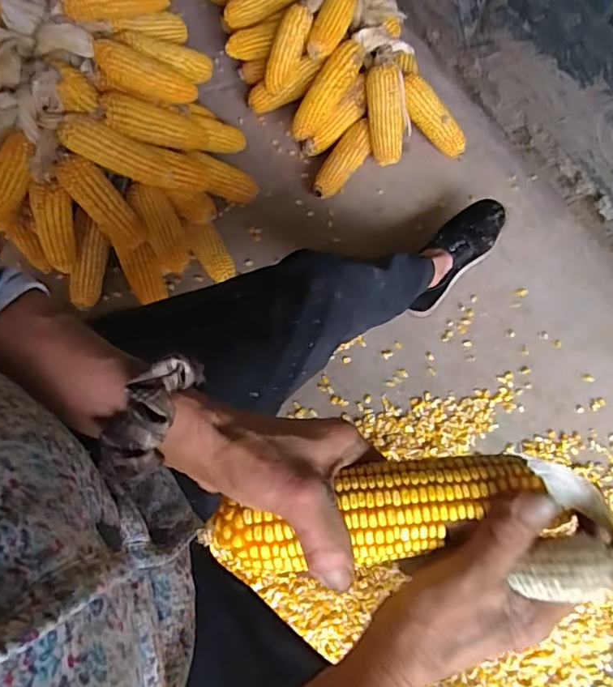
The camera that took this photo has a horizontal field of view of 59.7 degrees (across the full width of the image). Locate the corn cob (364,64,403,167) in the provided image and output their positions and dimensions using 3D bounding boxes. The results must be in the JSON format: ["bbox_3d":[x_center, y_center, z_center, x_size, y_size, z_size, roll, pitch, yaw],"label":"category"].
[{"bbox_3d":[0.142,-0.417,0.981,0.061,0.059,0.165,-10,113,-2],"label":"corn cob"}]

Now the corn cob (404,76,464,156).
[{"bbox_3d":[0.237,-0.423,0.998,0.171,0.041,0.053,46,77,-20],"label":"corn cob"}]

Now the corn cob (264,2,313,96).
[{"bbox_3d":[-0.037,-0.531,0.965,0.050,0.042,0.151,31,115,10],"label":"corn cob"}]

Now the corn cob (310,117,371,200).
[{"bbox_3d":[0.072,-0.344,1.002,0.053,0.058,0.173,32,75,9],"label":"corn cob"}]

